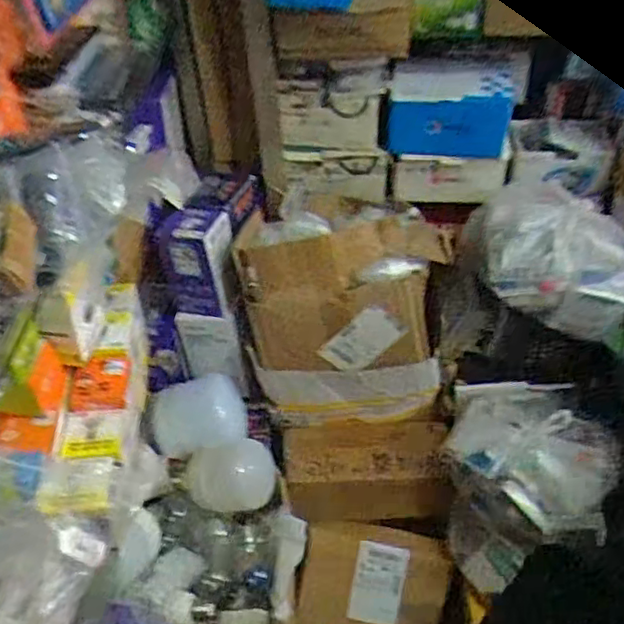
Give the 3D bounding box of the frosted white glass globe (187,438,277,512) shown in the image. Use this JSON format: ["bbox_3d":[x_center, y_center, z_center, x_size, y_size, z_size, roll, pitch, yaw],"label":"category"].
[{"bbox_3d":[-0.122,0.238,0.974,0.137,0.091,0.094,-2,41,3],"label":"frosted white glass globe"}]

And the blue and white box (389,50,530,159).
[{"bbox_3d":[0.241,-0.339,1.086,0.212,0.143,0.095,6,42,12],"label":"blue and white box"}]

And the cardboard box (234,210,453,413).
[{"bbox_3d":[0.053,0.004,1.053,0.326,0.321,0.152,0,6,9],"label":"cardboard box"}]

